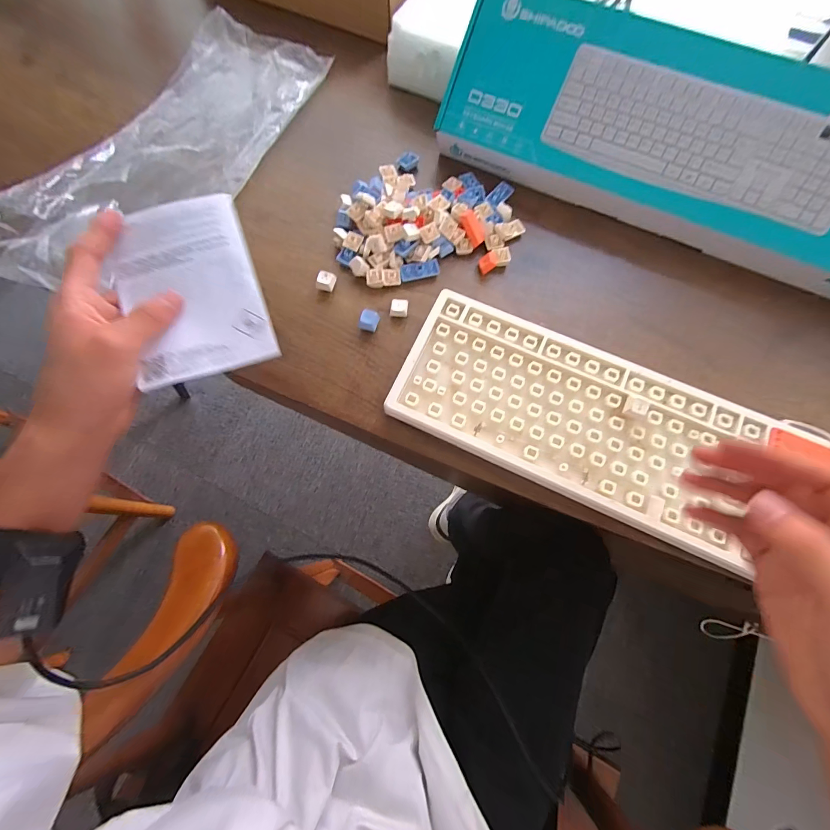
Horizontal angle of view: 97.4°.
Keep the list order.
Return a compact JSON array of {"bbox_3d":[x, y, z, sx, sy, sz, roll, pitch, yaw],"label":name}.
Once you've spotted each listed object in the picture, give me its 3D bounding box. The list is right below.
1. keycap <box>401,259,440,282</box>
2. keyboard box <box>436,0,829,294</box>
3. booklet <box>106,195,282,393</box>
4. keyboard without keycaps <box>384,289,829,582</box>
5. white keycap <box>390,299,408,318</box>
[{"bbox_3d":[0.005,-0.158,0.399,0.043,0.009,0.018,-16,115,-5],"label":"keycap"},{"bbox_3d":[0.293,-0.291,0.383,0.530,0.045,0.178,25,112,7],"label":"keyboard box"},{"bbox_3d":[-0.174,-0.097,0.284,0.099,0.010,0.140,-18,84,-8],"label":"booklet"},{"bbox_3d":[0.166,0.011,0.332,0.363,0.034,0.140,26,72,7],"label":"keyboard without keycaps"},{"bbox_3d":[-0.016,-0.112,0.383,0.018,0.013,0.019,10,71,1],"label":"white keycap"}]

